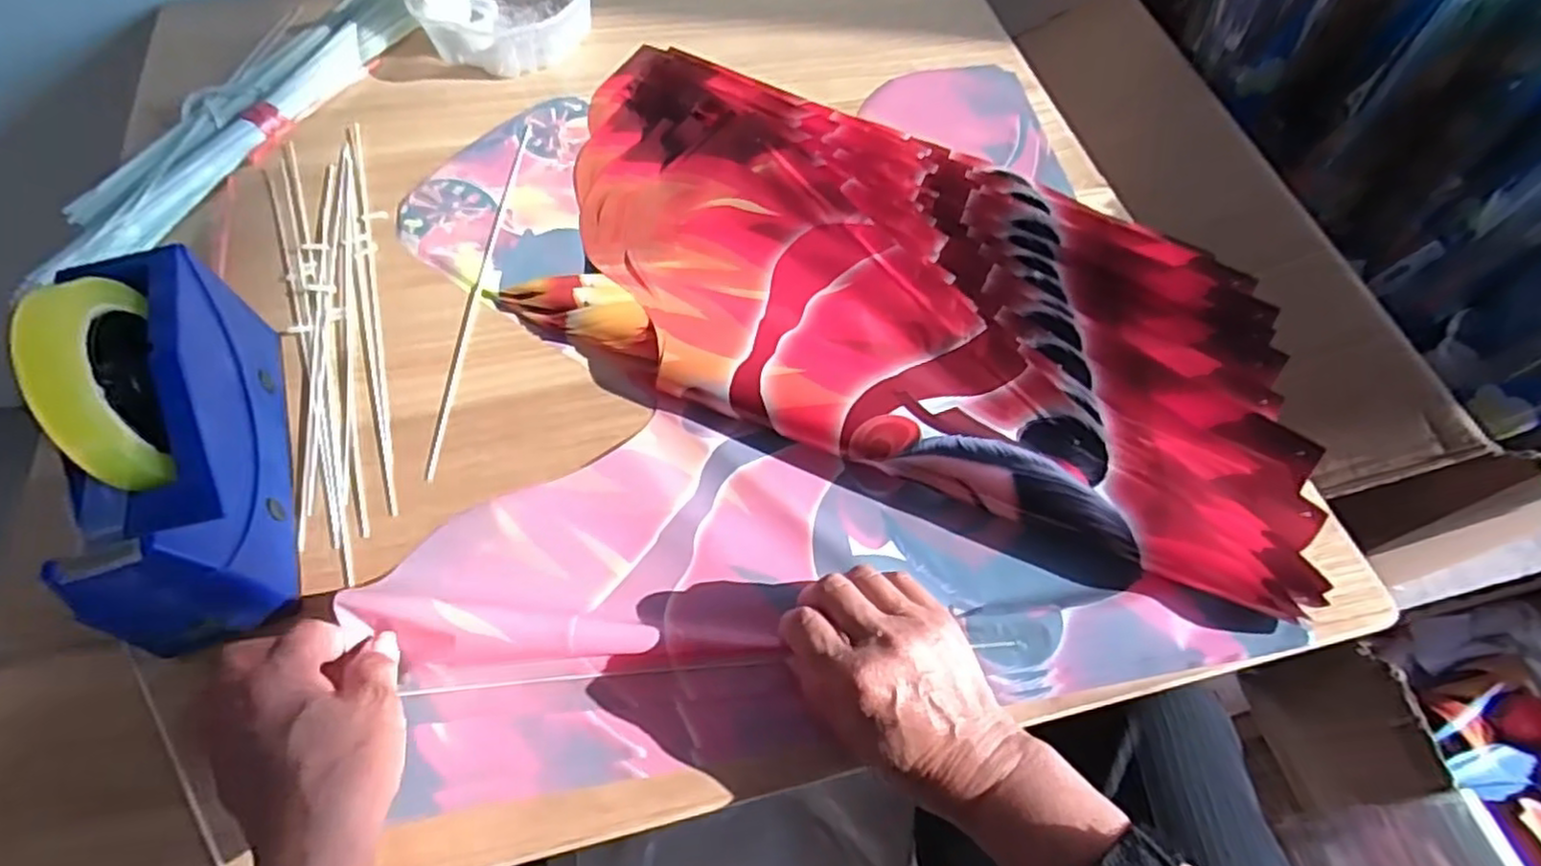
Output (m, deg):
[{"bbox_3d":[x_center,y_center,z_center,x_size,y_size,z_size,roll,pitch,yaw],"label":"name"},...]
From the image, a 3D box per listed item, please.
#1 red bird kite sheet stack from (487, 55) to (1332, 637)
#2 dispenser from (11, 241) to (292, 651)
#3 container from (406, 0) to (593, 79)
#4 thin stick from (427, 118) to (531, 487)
[{"bbox_3d":[0.088,-0.116,0.515,0.591,0.036,0.320,24,62,10],"label":"red bird kite sheet stack"},{"bbox_3d":[-0.315,-0.003,0.374,0.061,0.132,0.199,-16,63,-12],"label":"dispenser"},{"bbox_3d":[-0.229,-0.388,0.638,0.119,0.060,0.141,25,62,10],"label":"container"},{"bbox_3d":[-0.210,-0.113,0.517,0.011,0.004,0.322,3,61,-2],"label":"thin stick"}]

